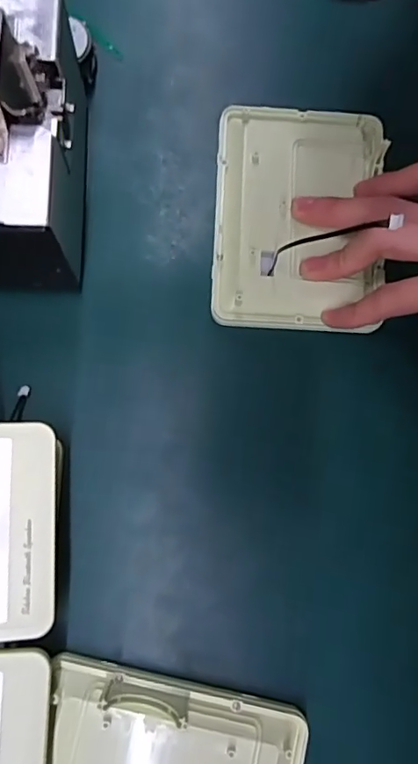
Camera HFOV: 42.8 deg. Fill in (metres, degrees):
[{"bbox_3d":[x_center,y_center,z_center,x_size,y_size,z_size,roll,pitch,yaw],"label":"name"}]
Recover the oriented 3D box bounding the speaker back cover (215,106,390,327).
[{"bbox_3d":[0.052,-0.099,0.313,0.095,0.018,0.135,3,80,0],"label":"speaker back cover"}]

